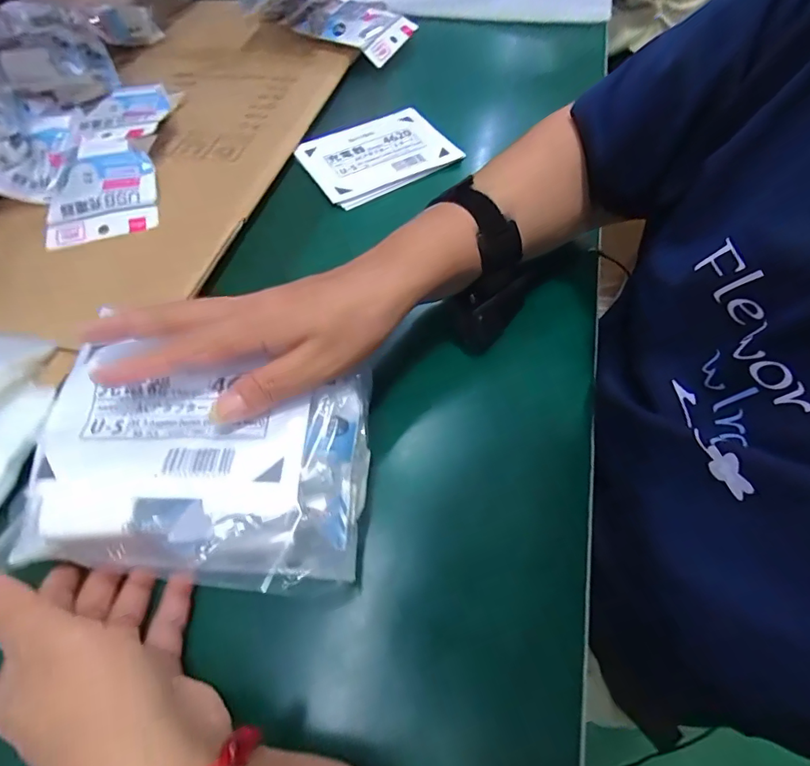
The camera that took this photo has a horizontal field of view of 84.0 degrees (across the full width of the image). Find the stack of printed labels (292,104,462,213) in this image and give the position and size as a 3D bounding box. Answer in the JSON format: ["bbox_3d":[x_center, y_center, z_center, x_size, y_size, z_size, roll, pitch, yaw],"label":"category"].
[{"bbox_3d":[-0.030,-0.246,0.481,0.152,0.010,0.116,-27,61,-14],"label":"stack of printed labels"}]

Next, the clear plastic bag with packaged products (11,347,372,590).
[{"bbox_3d":[-0.110,0.043,0.253,0.171,0.043,0.122,-1,58,1],"label":"clear plastic bag with packaged products"}]

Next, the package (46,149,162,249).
[{"bbox_3d":[-0.284,-0.174,0.424,0.098,0.014,0.093,-14,74,-5],"label":"package"}]

